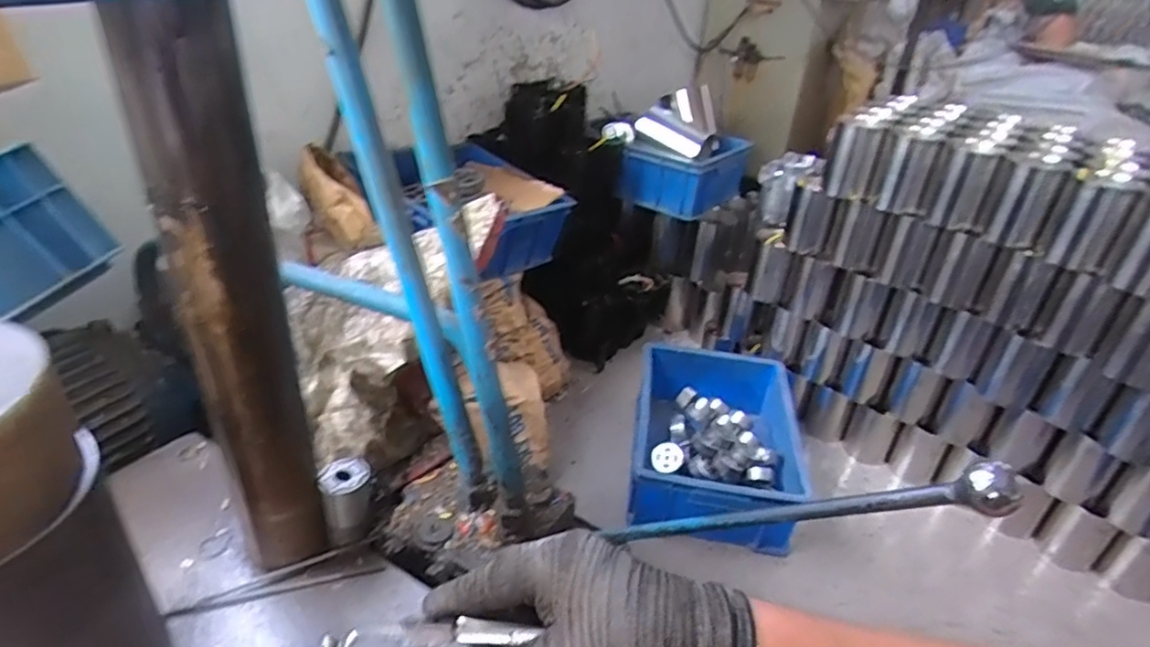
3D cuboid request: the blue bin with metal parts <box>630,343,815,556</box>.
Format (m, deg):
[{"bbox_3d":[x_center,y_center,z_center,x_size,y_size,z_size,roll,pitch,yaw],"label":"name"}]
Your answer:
[{"bbox_3d":[0.269,0.223,1.259,0.306,0.140,0.419,8,32,6],"label":"blue bin with metal parts"}]

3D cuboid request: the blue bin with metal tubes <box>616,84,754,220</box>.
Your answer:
[{"bbox_3d":[0.289,-0.434,1.643,0.216,0.224,0.295,26,38,31],"label":"blue bin with metal tubes"}]

